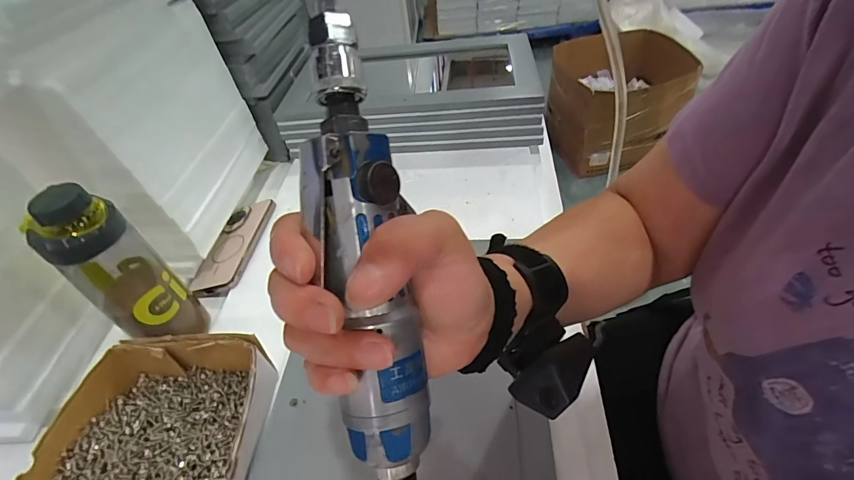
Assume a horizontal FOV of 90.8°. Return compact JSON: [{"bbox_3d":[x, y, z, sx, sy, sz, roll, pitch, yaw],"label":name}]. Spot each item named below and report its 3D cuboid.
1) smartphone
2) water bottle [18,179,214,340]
[{"bbox_3d":[-0.267,0.004,0.591,0.072,0.011,0.160,-9,44,14],"label":"smartphone"},{"bbox_3d":[-0.313,0.027,0.429,0.083,0.193,0.075,30,56,28],"label":"water bottle"}]

